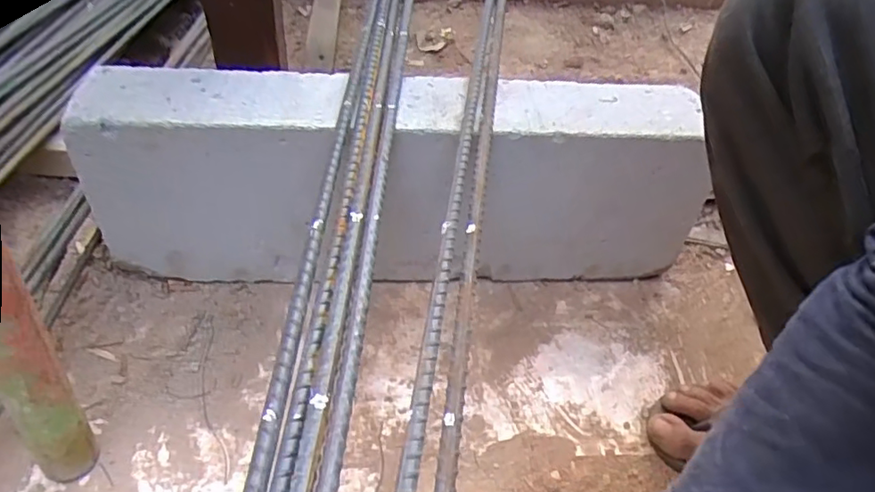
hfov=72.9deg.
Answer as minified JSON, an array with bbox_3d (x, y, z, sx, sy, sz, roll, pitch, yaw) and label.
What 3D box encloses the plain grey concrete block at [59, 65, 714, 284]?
[{"bbox_3d":[-0.035,-0.067,0.621,0.585,0.201,0.104,1,45,-6],"label":"plain grey concrete block"}]

